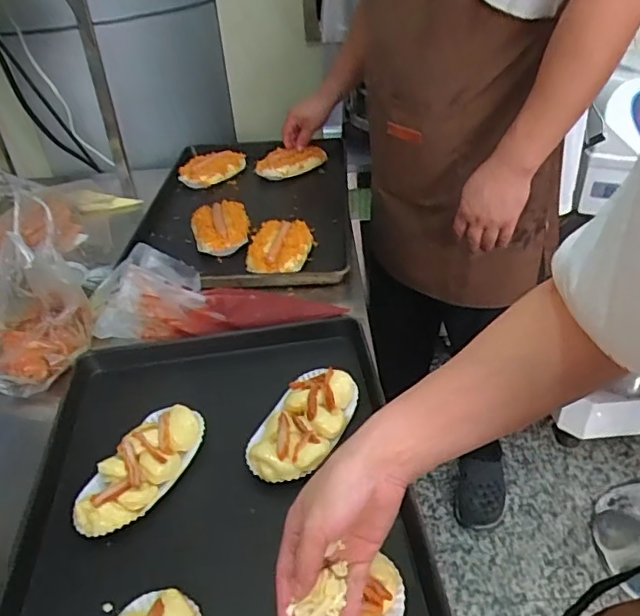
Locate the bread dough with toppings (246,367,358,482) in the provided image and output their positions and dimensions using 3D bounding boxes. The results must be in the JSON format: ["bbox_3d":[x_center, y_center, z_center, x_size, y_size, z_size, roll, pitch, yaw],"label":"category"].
[{"bbox_3d":[-0.018,0.132,0.664,0.094,0.034,0.167,14,41,22],"label":"bread dough with toppings"}]

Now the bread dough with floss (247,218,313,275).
[{"bbox_3d":[-0.068,-0.116,0.995,0.100,0.027,0.154,3,38,9],"label":"bread dough with floss"}]

